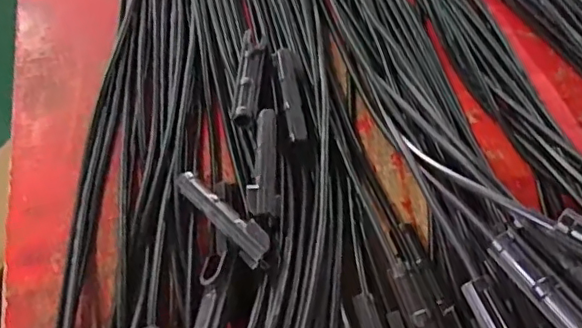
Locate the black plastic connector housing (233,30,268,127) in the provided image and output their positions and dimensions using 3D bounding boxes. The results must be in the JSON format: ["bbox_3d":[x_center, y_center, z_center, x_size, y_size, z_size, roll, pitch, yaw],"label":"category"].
[{"bbox_3d":[-0.049,-0.112,0.726,0.032,0.027,0.156,2,57,2],"label":"black plastic connector housing"}]

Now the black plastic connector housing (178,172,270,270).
[{"bbox_3d":[-0.074,0.053,0.591,0.030,0.023,0.153,-37,50,-21],"label":"black plastic connector housing"}]

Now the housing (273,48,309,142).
[{"bbox_3d":[0.002,-0.085,0.710,0.029,0.023,0.148,-6,58,-4],"label":"housing"}]

